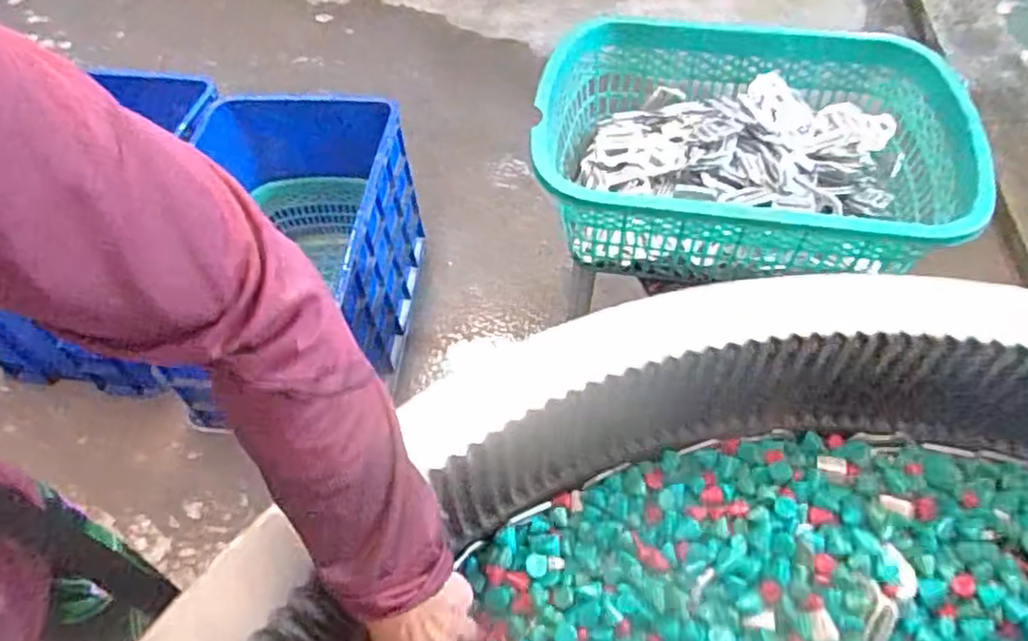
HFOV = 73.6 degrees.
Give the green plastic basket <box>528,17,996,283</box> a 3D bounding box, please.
[{"bbox_3d":[0.260,-0.189,0.790,0.454,0.144,0.325,7,54,7],"label":"green plastic basket"}]

